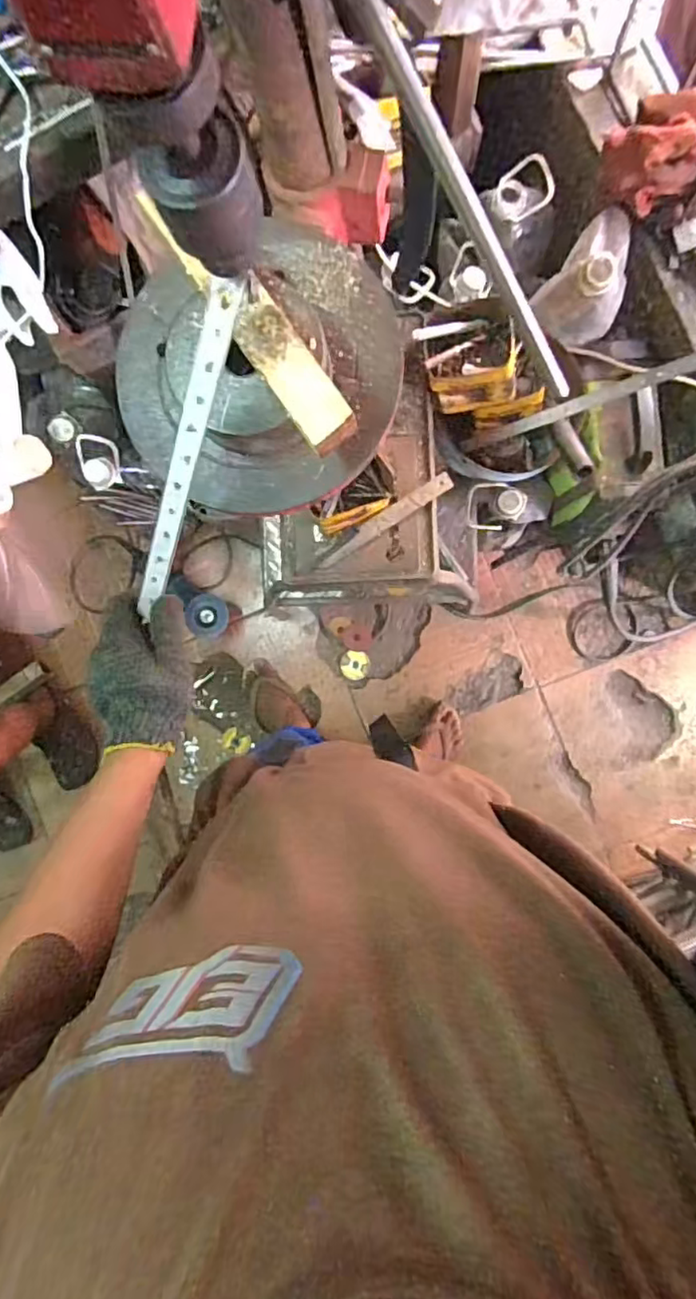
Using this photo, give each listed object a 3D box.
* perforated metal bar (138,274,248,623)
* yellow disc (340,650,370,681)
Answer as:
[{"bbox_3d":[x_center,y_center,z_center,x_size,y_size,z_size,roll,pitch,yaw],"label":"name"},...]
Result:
[{"bbox_3d":[-0.122,-0.142,0.459,0.021,0.007,0.248,22,122,-6],"label":"perforated metal bar"},{"bbox_3d":[0.018,0.038,1.448,0.068,0.020,0.069,4,90,4],"label":"yellow disc"}]

